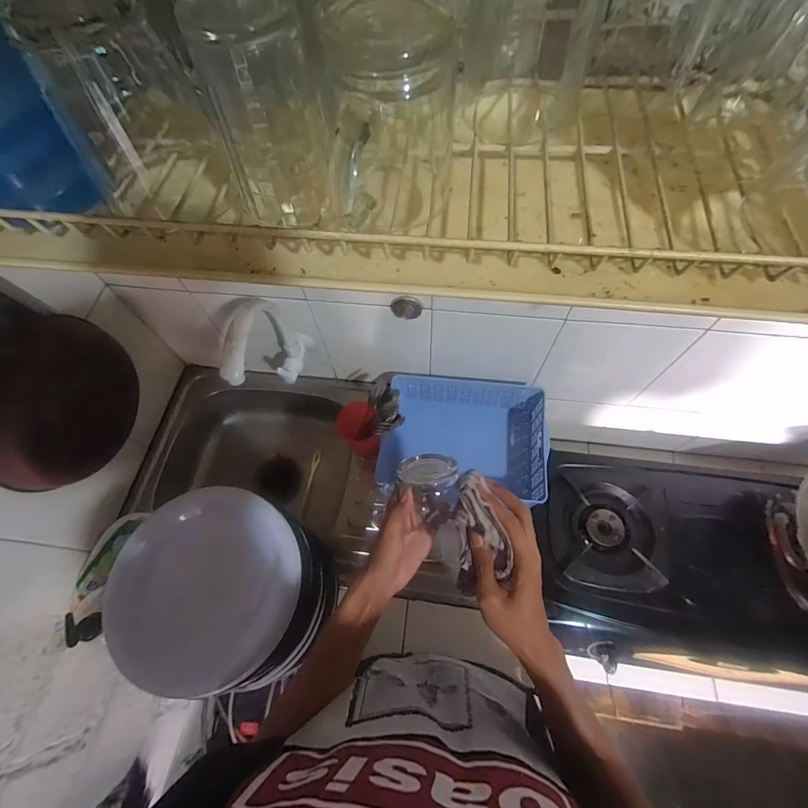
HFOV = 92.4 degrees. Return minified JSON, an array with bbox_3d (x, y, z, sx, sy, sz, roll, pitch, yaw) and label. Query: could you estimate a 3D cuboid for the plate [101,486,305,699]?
[{"bbox_3d":[-0.236,0.210,0.456,0.214,0.026,0.208,-1,63,2],"label":"plate"}]

